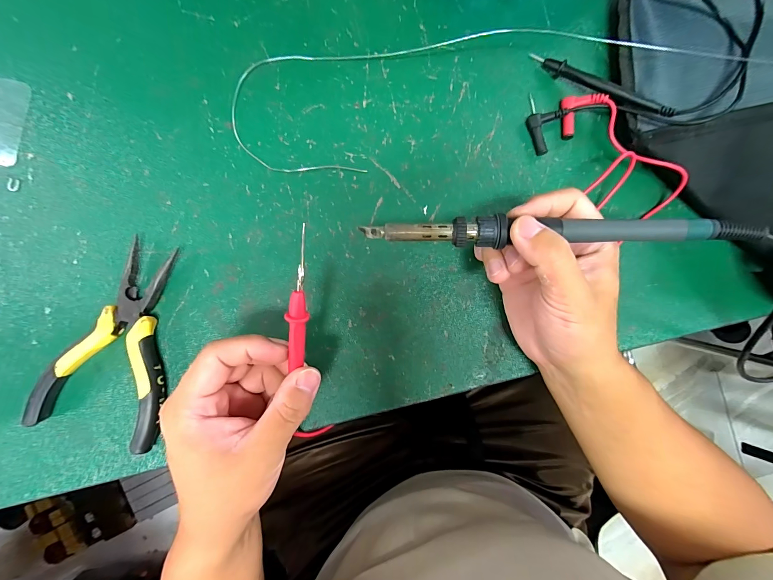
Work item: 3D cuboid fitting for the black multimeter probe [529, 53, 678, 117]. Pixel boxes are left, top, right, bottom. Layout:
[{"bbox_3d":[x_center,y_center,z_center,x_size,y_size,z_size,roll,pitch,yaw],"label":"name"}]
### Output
[{"bbox_3d":[0.181,-0.175,0.284,0.123,0.010,0.013,35,84,14],"label":"black multimeter probe"}]

